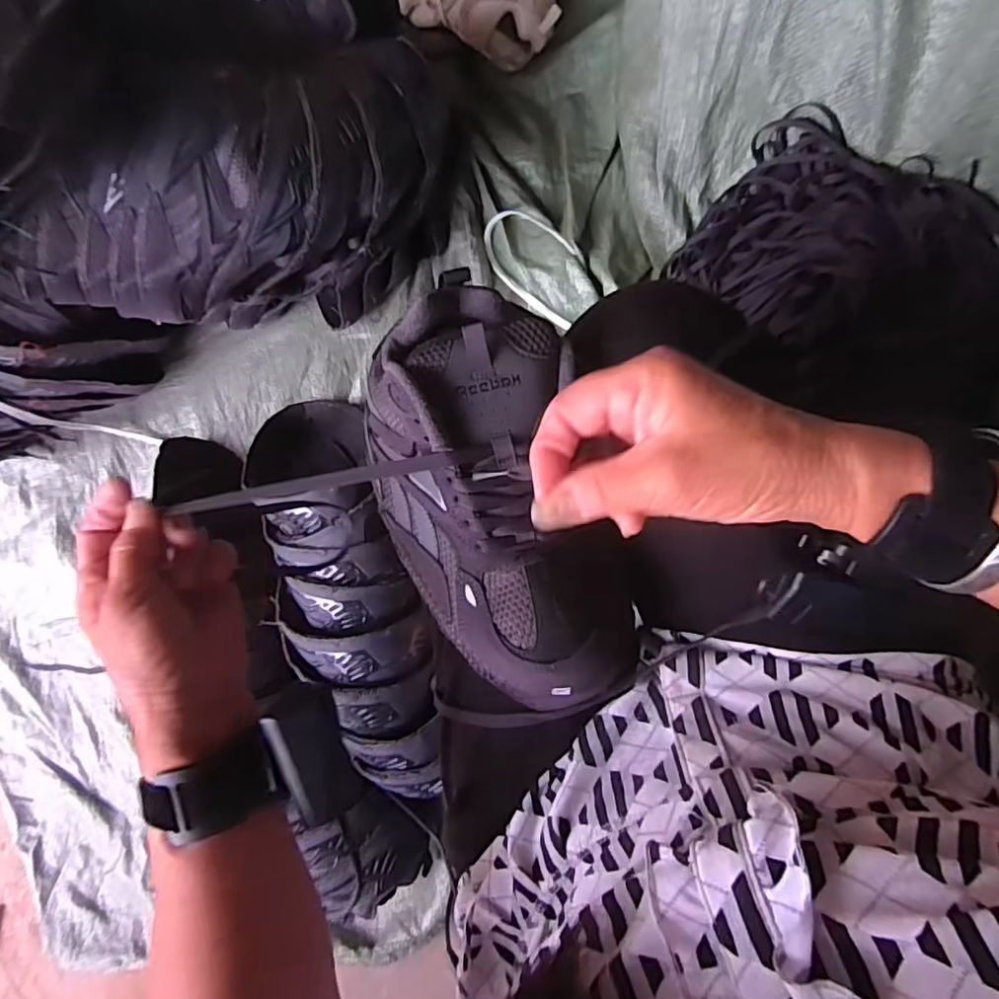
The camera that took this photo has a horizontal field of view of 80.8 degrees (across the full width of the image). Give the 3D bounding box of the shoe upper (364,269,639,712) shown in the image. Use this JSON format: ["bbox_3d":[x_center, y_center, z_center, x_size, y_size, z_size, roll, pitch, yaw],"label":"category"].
[{"bbox_3d":[-0.002,0.003,0.336,0.126,0.074,0.245,-20,93,7],"label":"shoe upper"}]

